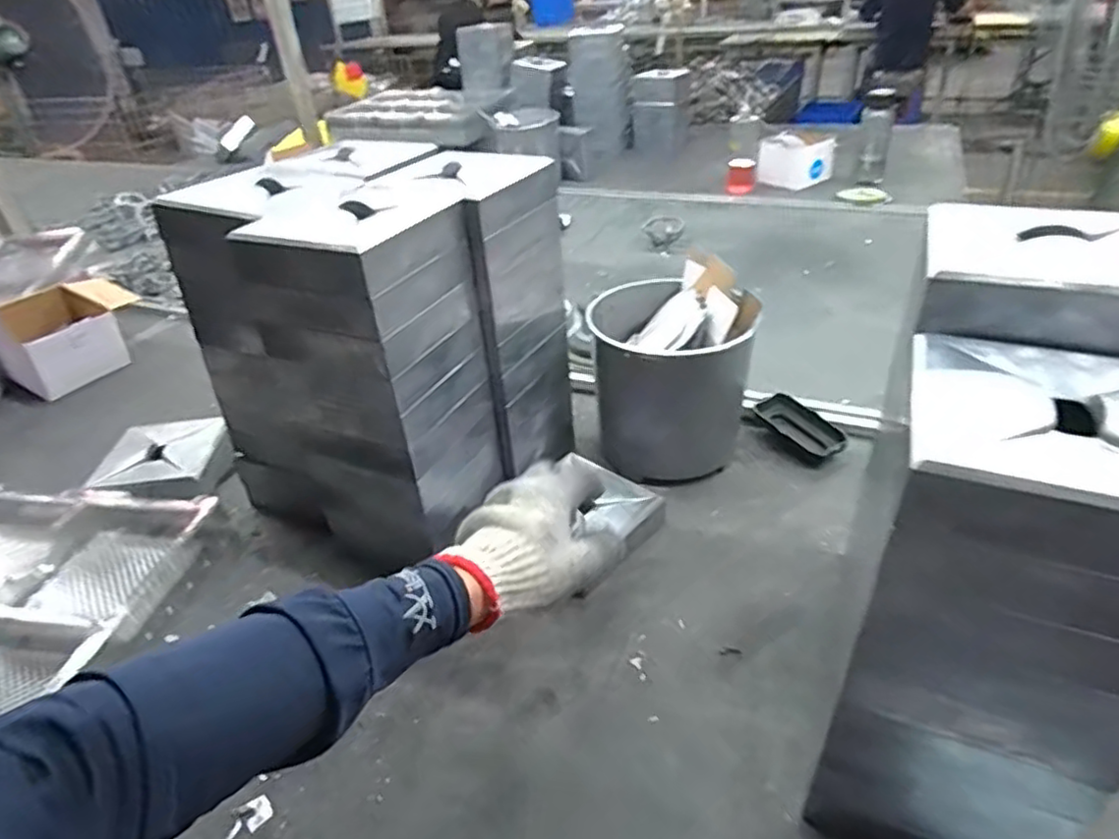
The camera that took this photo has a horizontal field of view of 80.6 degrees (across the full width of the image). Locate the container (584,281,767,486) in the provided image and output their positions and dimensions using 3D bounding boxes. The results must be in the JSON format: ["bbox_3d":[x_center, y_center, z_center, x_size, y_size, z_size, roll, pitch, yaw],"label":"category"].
[{"bbox_3d":[0.128,-0.048,0.744,0.170,0.188,0.158,-3,36,2],"label":"container"}]

